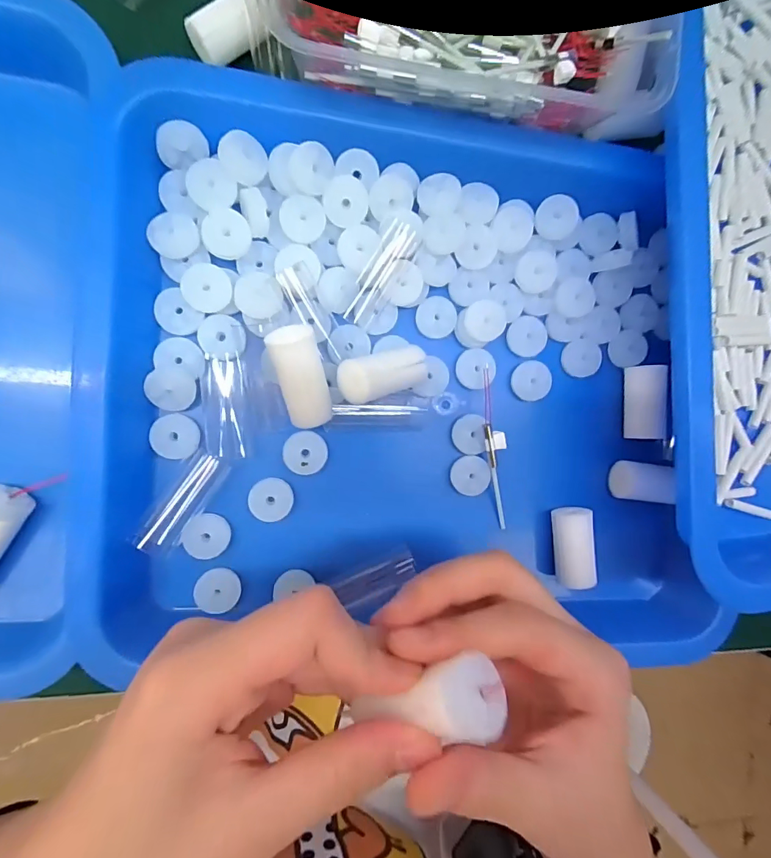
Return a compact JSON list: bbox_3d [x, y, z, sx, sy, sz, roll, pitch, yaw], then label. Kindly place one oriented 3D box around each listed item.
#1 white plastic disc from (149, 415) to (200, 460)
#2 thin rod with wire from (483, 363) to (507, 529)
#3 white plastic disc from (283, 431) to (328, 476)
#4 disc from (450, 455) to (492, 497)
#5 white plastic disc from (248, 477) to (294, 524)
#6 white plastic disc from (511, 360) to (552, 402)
[{"bbox_3d":[-0.097,0.003,0.202,0.020,0.004,0.020,2,86,-23],"label":"white plastic disc"},{"bbox_3d":[0.058,0.011,0.228,0.010,0.007,0.087,-11,95,-10],"label":"thin rod with wire"},{"bbox_3d":[-0.039,0.012,0.214,0.021,0.004,0.021,-1,93,-11],"label":"white plastic disc"},{"bbox_3d":[0.045,0.025,0.231,0.020,0.005,0.020,-1,93,-11],"label":"disc"},{"bbox_3d":[-0.056,0.035,0.213,0.020,0.005,0.020,-1,93,-11],"label":"white plastic disc"},{"bbox_3d":[0.080,-0.026,0.233,0.020,0.004,0.021,-1,93,-11],"label":"white plastic disc"}]

